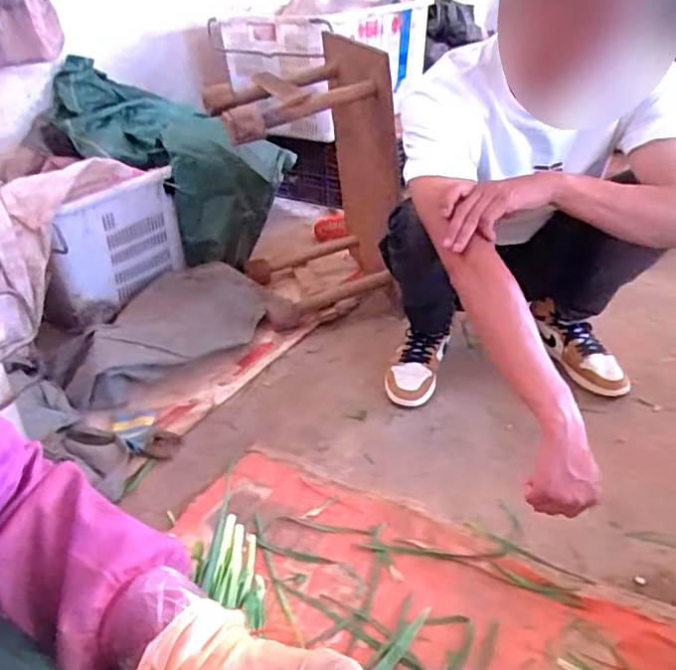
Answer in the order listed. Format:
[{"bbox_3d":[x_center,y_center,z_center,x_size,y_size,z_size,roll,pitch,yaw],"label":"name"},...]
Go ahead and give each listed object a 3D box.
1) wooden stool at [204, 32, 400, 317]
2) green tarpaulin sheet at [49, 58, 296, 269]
[{"bbox_3d":[-0.075,-0.358,1.447,0.372,0.573,0.431,-12,33,-11],"label":"wooden stool"},{"bbox_3d":[-0.429,-0.453,1.543,0.601,0.254,0.382,35,43,8],"label":"green tarpaulin sheet"}]

